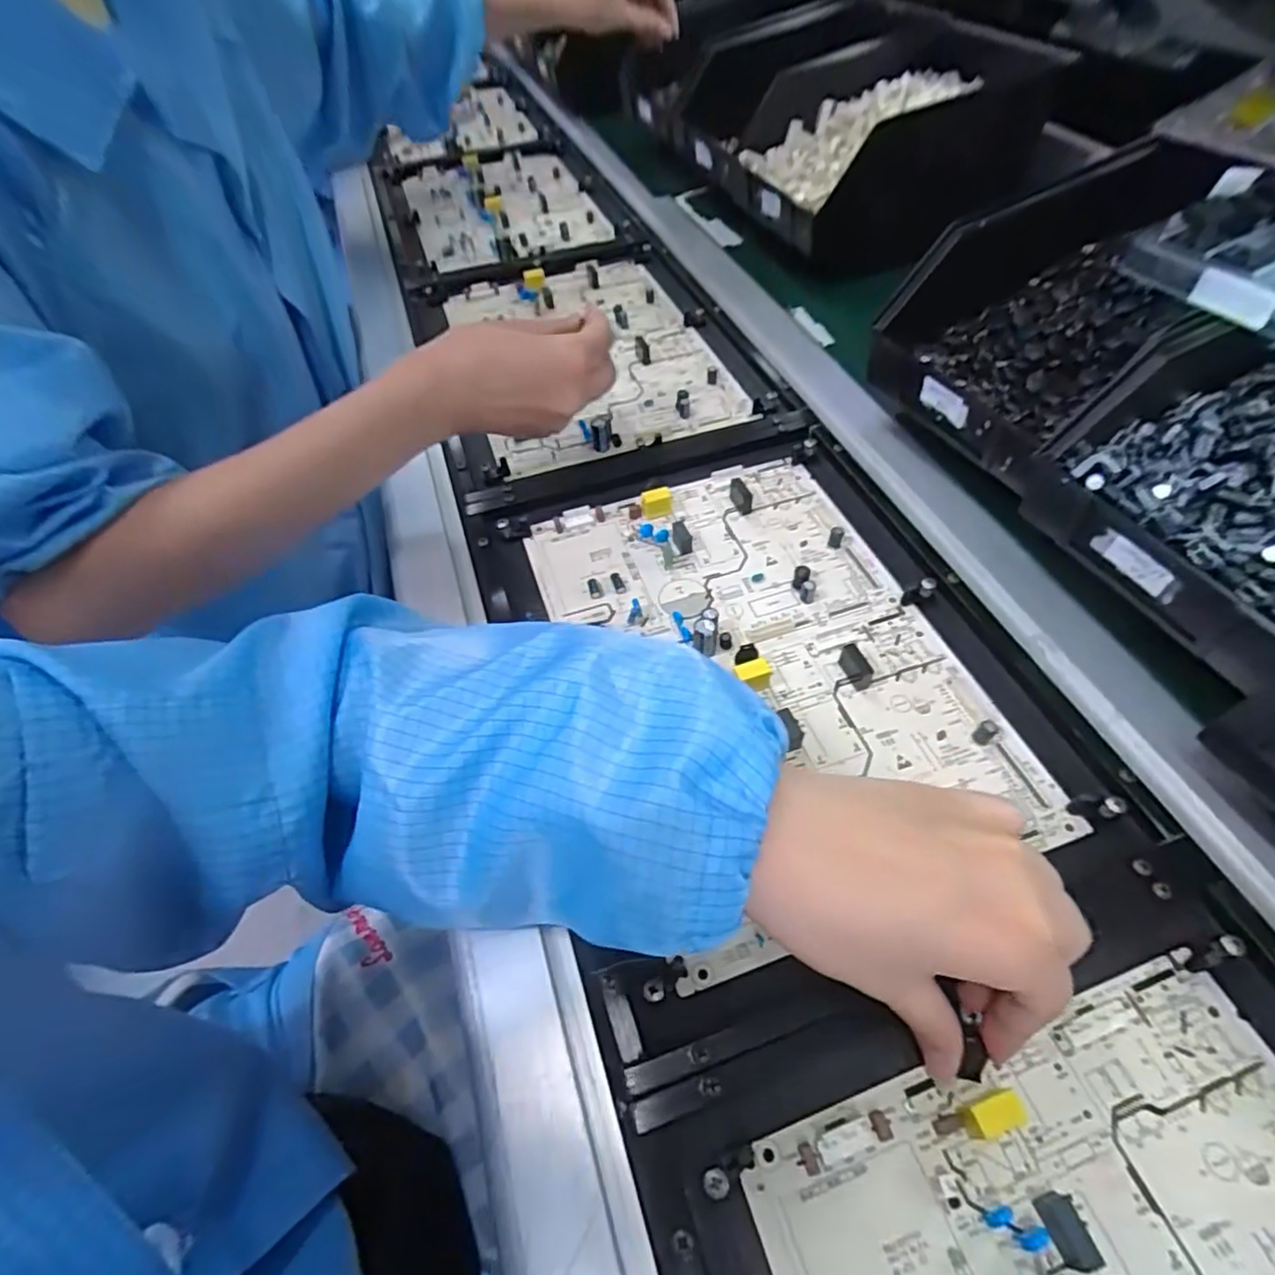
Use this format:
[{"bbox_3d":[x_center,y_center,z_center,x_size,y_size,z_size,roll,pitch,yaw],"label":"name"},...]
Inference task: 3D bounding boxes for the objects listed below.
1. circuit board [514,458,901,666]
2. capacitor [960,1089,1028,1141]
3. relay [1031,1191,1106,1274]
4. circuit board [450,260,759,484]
[{"bbox_3d":[0.041,-0.047,0.405,0.195,0.025,0.142,-17,53,-10],"label":"circuit board"},{"bbox_3d":[0.123,0.166,0.226,0.016,0.017,0.012,-16,53,-9],"label":"capacitor"},{"bbox_3d":[0.140,0.193,0.209,0.009,0.012,0.019,-13,53,-7],"label":"relay"},{"bbox_3d":[-0.047,-0.254,0.556,0.195,0.014,0.298,-16,53,-9],"label":"circuit board"}]

